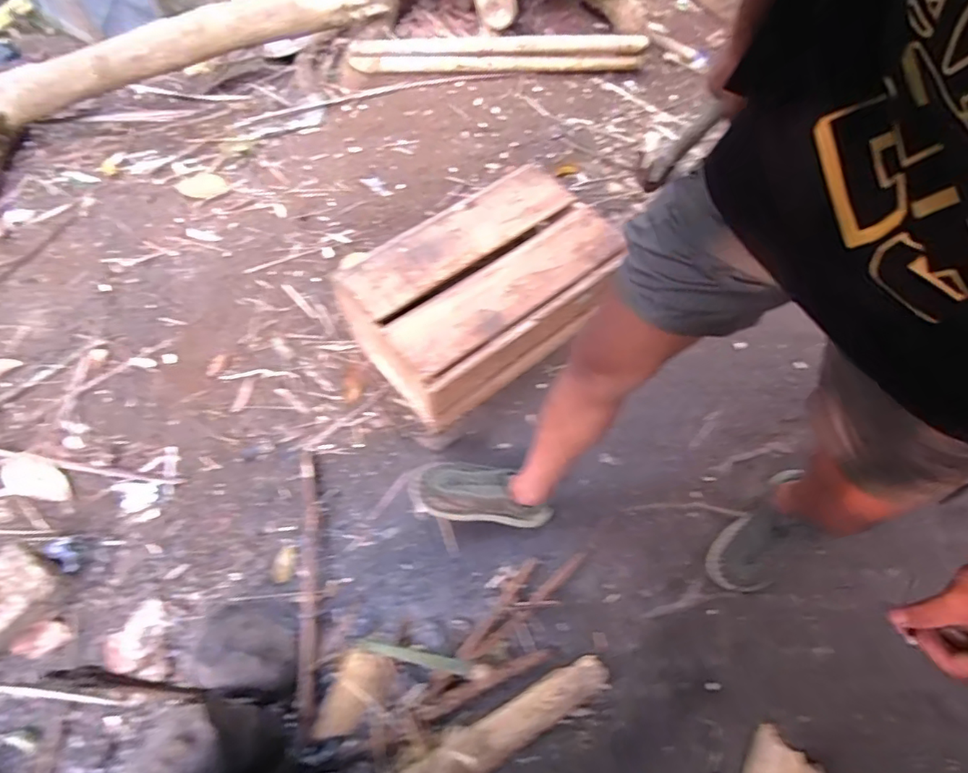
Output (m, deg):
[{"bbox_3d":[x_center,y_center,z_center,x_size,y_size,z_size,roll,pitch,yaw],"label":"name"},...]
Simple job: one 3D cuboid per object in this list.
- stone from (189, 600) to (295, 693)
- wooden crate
[{"bbox_3d":[-0.369,0.397,0.840,0.120,0.121,0.131,-3,59,-3],"label":"stone"},{"bbox_3d":[0.001,-0.221,1.217,0.591,0.212,0.371,-36,66,-21],"label":"wooden crate"}]

